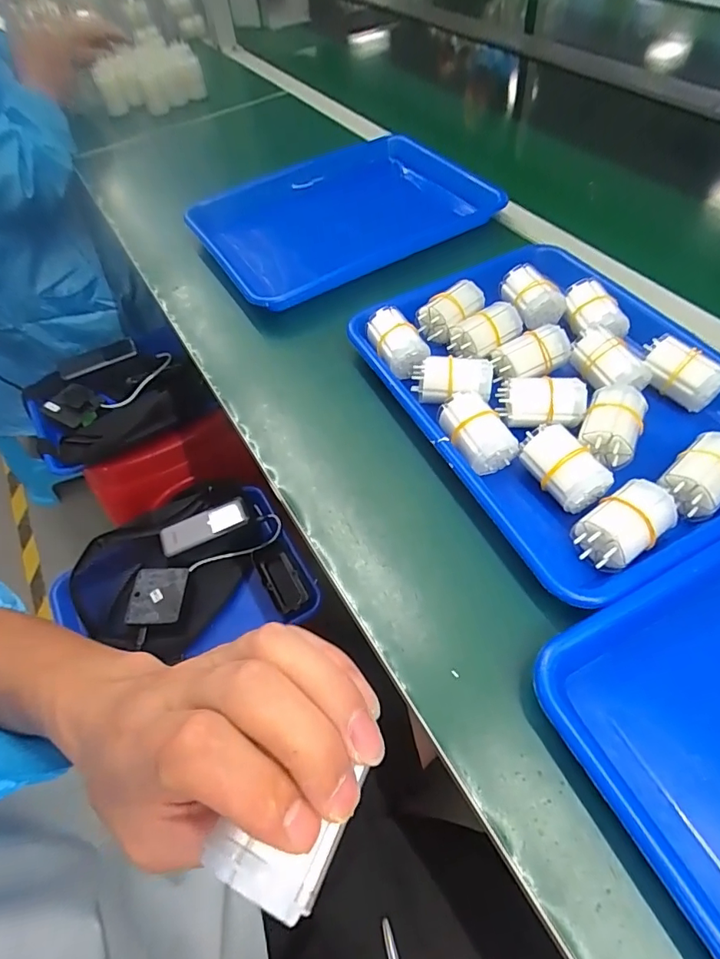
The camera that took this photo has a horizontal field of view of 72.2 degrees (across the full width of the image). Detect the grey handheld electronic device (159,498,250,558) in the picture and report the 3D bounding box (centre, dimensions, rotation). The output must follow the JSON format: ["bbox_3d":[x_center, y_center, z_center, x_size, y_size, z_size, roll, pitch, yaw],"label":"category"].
[{"bbox_3d":[-0.224,0.067,0.711,0.127,0.011,0.043,-24,72,-3],"label":"grey handheld electronic device"}]

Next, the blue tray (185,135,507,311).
[{"bbox_3d":[-0.020,-0.315,0.597,0.326,0.050,0.247,-25,57,-12],"label":"blue tray"}]

